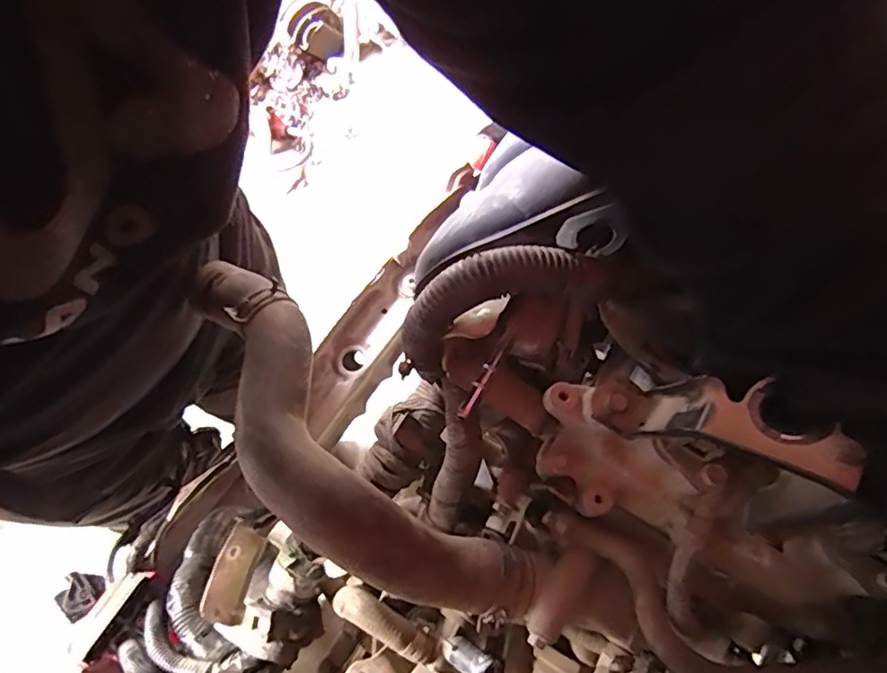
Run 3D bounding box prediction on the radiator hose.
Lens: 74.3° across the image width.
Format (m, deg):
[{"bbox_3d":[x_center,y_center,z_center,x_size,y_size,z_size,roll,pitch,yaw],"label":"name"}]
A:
[{"bbox_3d":[-0.068,0.066,0.356,0.091,0.074,0.290,-42,73,-16],"label":"radiator hose"}]

